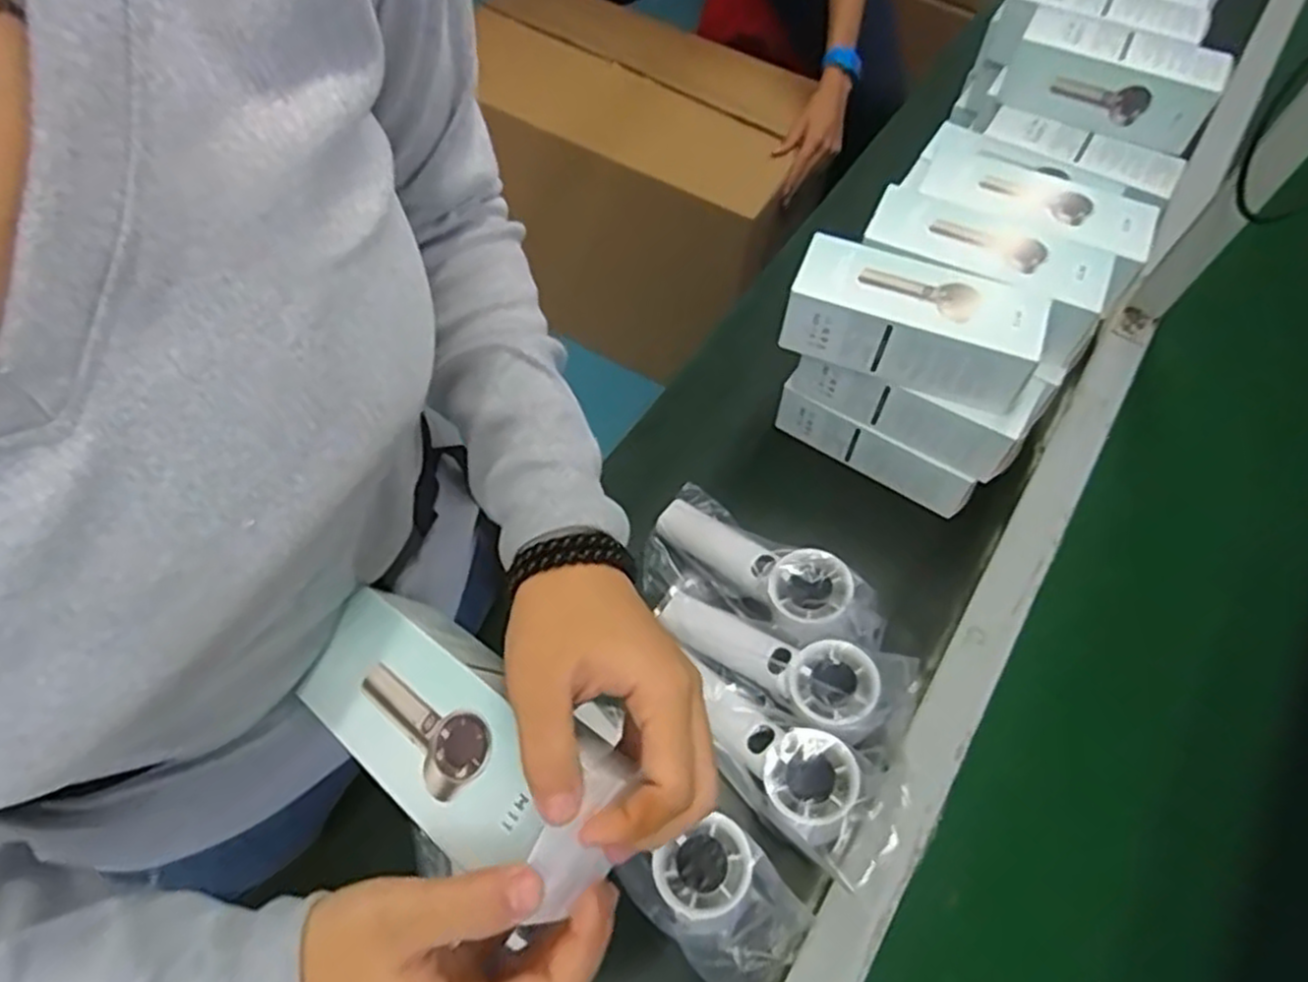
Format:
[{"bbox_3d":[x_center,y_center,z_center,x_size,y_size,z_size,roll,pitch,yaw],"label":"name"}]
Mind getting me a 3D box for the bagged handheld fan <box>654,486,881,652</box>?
[{"bbox_3d":[0.080,0.056,0.575,0.191,0.033,0.064,29,62,35],"label":"bagged handheld fan"}]

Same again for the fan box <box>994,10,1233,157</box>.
[{"bbox_3d":[0.393,-0.360,0.676,0.168,0.064,0.066,27,64,11],"label":"fan box"}]

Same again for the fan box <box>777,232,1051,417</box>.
[{"bbox_3d":[0.174,-0.116,0.532,0.159,0.062,0.061,20,63,7],"label":"fan box"}]

